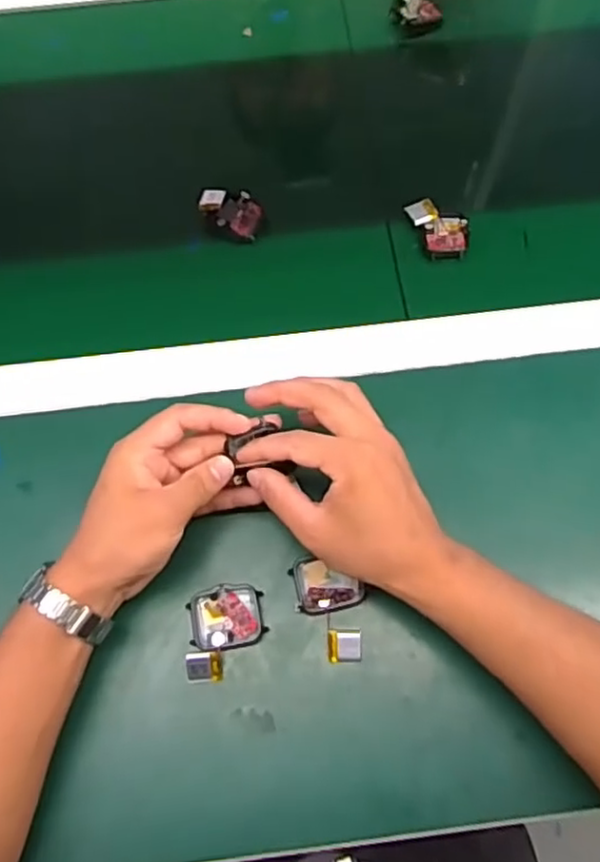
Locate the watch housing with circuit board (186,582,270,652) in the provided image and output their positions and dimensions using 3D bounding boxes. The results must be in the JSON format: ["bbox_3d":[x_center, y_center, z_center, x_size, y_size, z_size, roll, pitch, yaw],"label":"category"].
[{"bbox_3d":[-0.047,0.119,0.430,0.046,0.010,0.039,-9,68,-2],"label":"watch housing with circuit board"}]

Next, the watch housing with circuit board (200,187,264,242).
[{"bbox_3d":[-0.057,-0.181,0.554,0.056,0.015,0.035,20,70,10],"label":"watch housing with circuit board"}]

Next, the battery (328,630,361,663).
[{"bbox_3d":[0.029,0.137,0.425,0.022,0.006,0.020,-1,68,1],"label":"battery"}]

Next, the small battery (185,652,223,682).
[{"bbox_3d":[-0.060,0.148,0.420,0.023,0.008,0.017,-2,68,1],"label":"small battery"}]

